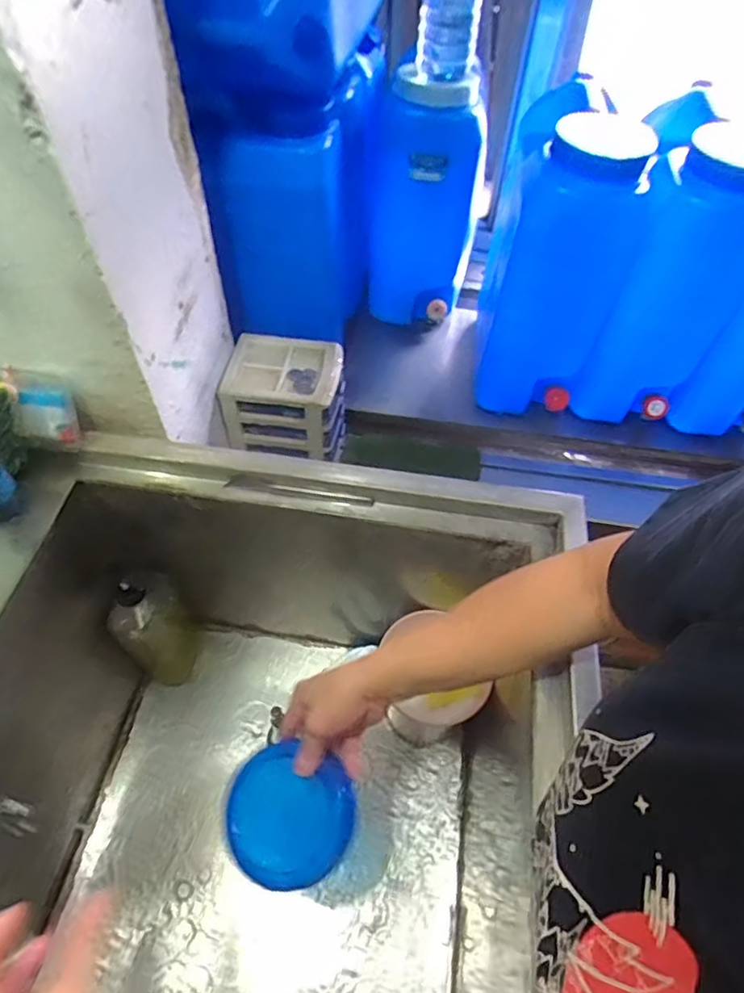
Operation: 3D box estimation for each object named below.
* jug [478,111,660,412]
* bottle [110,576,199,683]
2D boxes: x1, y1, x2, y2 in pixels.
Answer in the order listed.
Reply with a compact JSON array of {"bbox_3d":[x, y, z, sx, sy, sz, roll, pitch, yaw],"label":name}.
[{"bbox_3d":[0.291,-0.364,0.906,0.175,0.438,0.270,8,54,4],"label":"jug"},{"bbox_3d":[-0.308,0.197,0.825,0.093,0.260,0.073,-35,62,-24],"label":"bottle"}]

